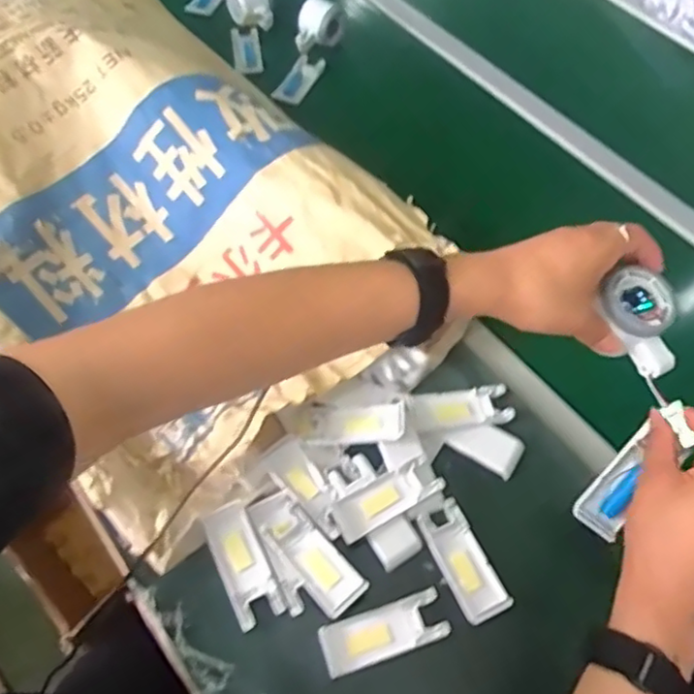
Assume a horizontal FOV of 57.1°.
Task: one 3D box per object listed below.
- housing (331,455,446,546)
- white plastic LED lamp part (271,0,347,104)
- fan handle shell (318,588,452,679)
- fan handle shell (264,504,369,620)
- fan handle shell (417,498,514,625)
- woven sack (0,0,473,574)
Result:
[{"bbox_3d":[0.036,0.139,0.585,0.101,0.020,0.038,-26,62,-17],"label":"housing"},{"bbox_3d":[-0.053,-0.431,0.951,0.068,0.057,0.178,15,75,8],"label":"white plastic LED lamp part"},{"bbox_3d":[0.031,0.240,0.536,0.105,0.007,0.040,-15,60,-11],"label":"fan handle shell"},{"bbox_3d":[-0.027,0.187,0.557,0.043,0.022,0.096,-36,65,-21],"label":"fan handle shell"},{"bbox_3d":[0.103,0.193,0.573,0.043,0.017,0.101,-22,61,-14],"label":"fan handle shell"},{"bbox_3d":[-0.241,-0.158,0.682,0.410,0.152,0.660,-36,65,-21],"label":"woven sack"}]

